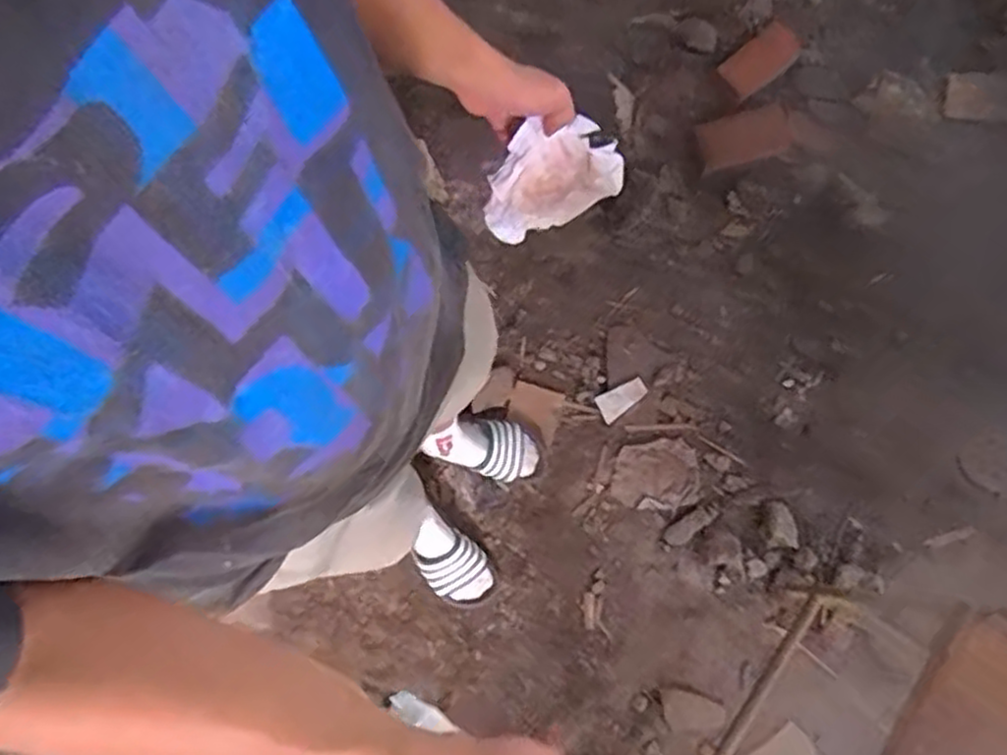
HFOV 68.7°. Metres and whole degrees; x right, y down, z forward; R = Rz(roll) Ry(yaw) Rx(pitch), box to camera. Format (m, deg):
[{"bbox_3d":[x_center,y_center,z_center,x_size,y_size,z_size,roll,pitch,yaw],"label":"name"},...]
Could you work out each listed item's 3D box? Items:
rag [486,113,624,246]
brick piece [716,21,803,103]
[{"bbox_3d":[0.048,-0.211,0.786,0.150,0.157,0.045,-21,52,-7],"label":"rag"},{"bbox_3d":[0.548,-0.673,1.591,0.206,0.046,0.104,-43,80,-8],"label":"brick piece"}]

